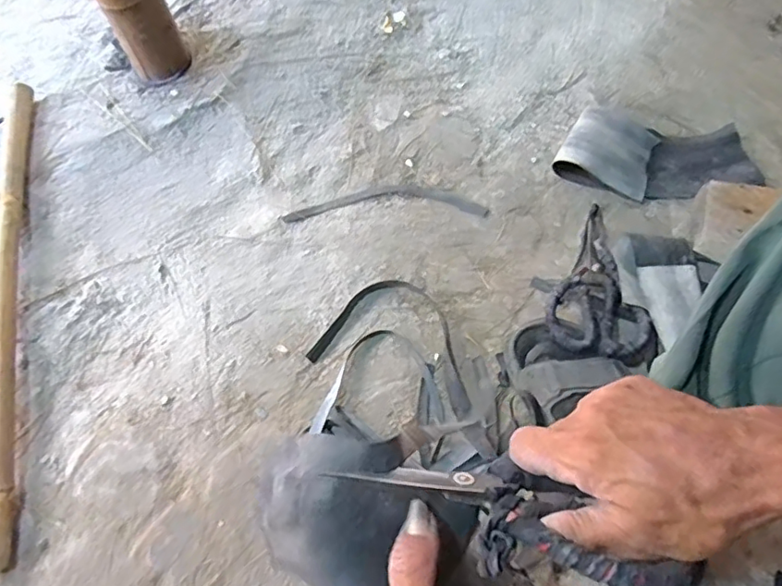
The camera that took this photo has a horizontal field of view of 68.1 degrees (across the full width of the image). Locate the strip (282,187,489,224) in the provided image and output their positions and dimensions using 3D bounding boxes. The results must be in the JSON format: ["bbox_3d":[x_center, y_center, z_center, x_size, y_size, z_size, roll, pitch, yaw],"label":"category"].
[{"bbox_3d":[-0.008,-0.119,0.764,0.261,0.006,0.050,-2,69,4],"label":"strip"}]

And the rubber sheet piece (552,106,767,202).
[{"bbox_3d":[0.337,-0.175,0.733,0.250,0.044,0.114,4,70,6],"label":"rubber sheet piece"}]

